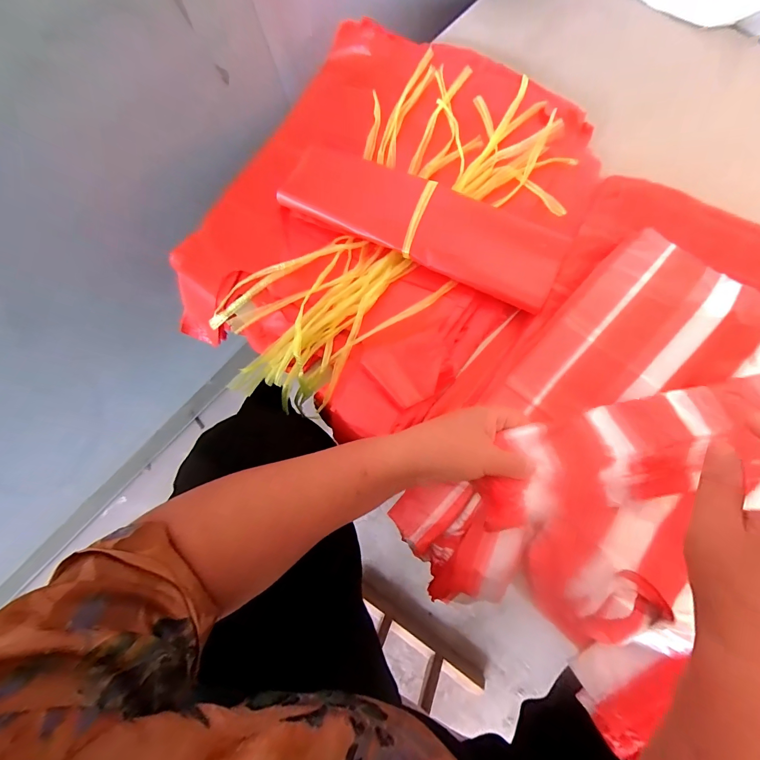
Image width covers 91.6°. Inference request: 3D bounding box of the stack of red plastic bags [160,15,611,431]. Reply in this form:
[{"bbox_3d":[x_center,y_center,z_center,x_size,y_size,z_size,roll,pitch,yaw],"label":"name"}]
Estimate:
[{"bbox_3d":[0.003,-0.206,0.489,0.445,0.076,0.518,31,79,8],"label":"stack of red plastic bags"}]

